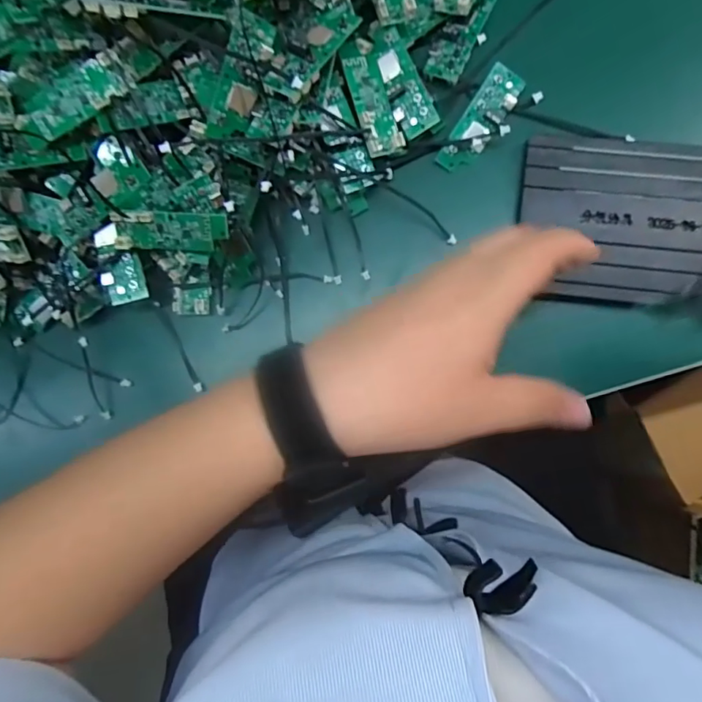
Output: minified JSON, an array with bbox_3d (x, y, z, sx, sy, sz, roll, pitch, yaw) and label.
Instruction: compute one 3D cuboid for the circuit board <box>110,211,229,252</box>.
[{"bbox_3d":[-0.108,-0.071,0.310,0.066,0.008,0.024,5,121,1],"label":"circuit board"}]

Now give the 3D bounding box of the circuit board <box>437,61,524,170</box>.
[{"bbox_3d":[0.082,-0.146,0.331,0.022,0.010,0.069,34,90,8],"label":"circuit board"}]

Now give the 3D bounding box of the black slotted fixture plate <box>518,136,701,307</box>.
[{"bbox_3d":[0.180,-0.078,0.317,0.146,0.007,0.103,6,86,7],"label":"black slotted fixture plate"}]

